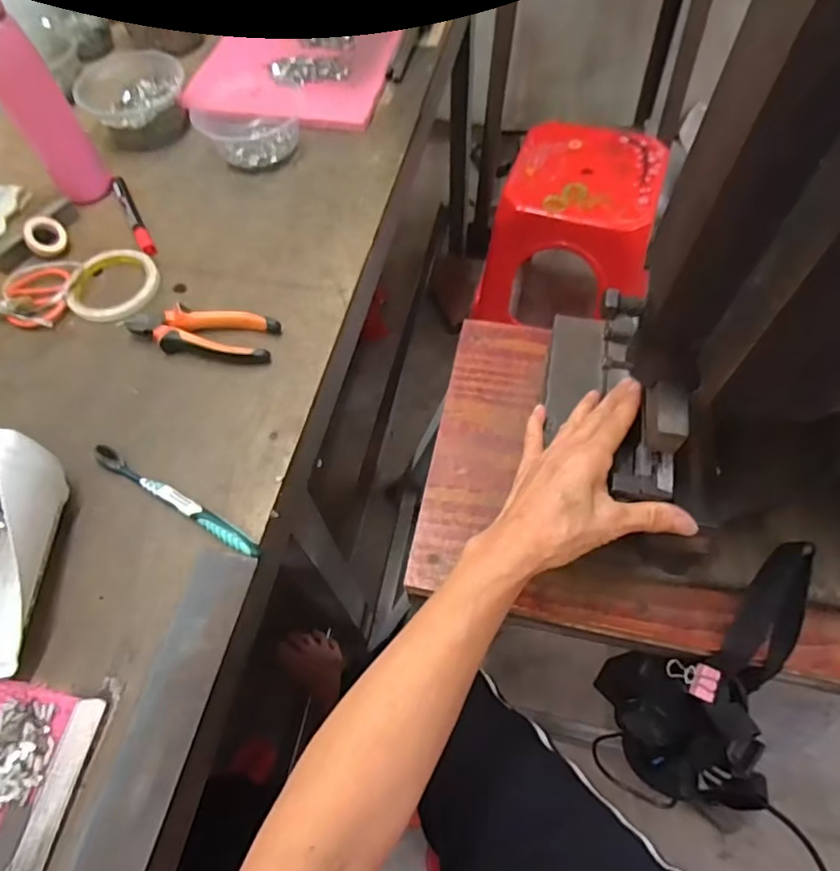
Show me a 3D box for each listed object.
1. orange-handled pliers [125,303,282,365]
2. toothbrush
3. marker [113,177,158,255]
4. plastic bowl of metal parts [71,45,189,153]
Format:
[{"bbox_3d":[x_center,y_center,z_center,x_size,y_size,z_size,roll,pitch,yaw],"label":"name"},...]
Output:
[{"bbox_3d":[-0.218,-0.104,0.562,0.145,0.024,0.049,5,61,6],"label":"orange-handled pliers"},{"bbox_3d":[-0.210,0.053,0.478,0.179,0.009,0.015,27,65,17],"label":"toothbrush"},{"bbox_3d":[-0.337,-0.260,0.660,0.015,0.010,0.151,-27,63,-12],"label":"marker"},{"bbox_3d":[-0.368,-0.442,0.739,0.128,0.063,0.134,-1,61,2],"label":"plastic bowl of metal parts"}]

